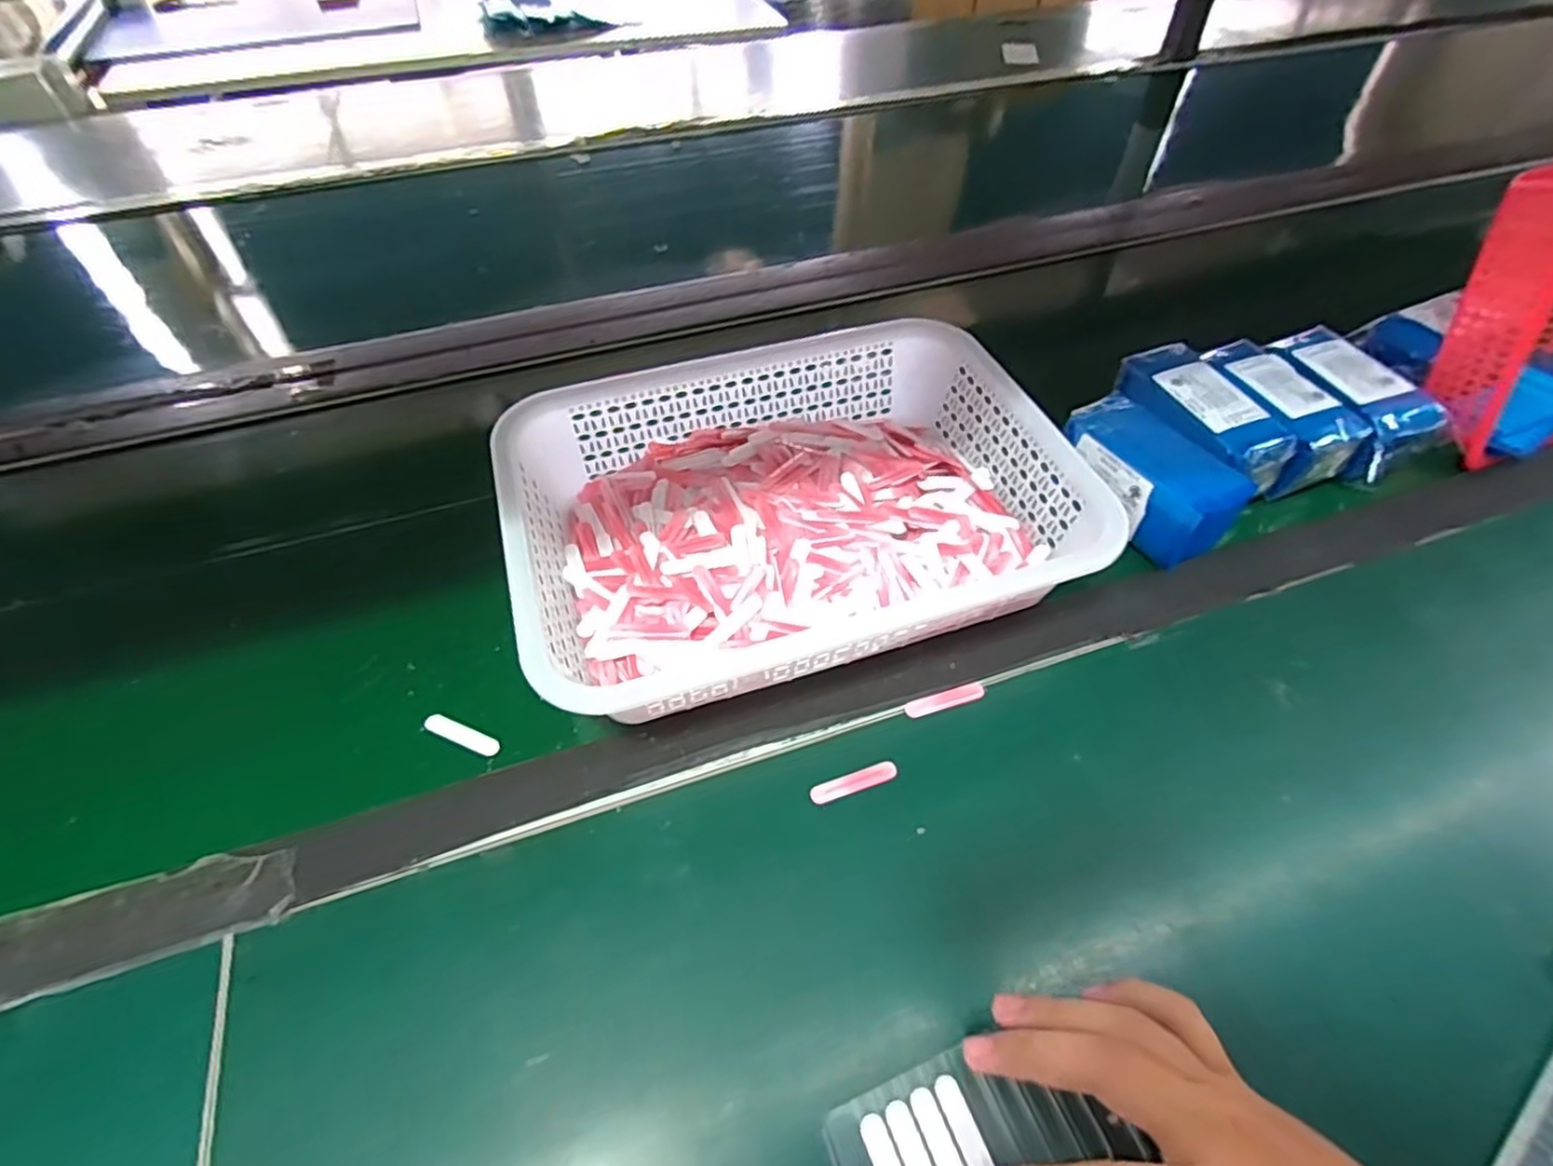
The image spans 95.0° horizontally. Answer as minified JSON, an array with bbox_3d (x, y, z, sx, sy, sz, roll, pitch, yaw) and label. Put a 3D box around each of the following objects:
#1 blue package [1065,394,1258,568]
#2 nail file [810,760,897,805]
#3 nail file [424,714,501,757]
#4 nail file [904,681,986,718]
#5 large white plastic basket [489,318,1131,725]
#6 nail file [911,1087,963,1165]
[{"bbox_3d":[0.270,-0.075,0.519,0.068,0.050,0.126,-27,56,-20],"label":"blue package"},{"bbox_3d":[0.044,0.112,0.403,0.051,0.004,0.012,-16,53,-12],"label":"nail file"},{"bbox_3d":[-0.189,0.090,0.426,0.052,0.004,0.012,18,53,15],"label":"nail file"},{"bbox_3d":[0.104,0.071,0.435,0.052,0.004,0.011,-14,52,-11],"label":"nail file"},{"bbox_3d":[0.005,-0.055,0.489,0.349,0.081,0.241,-15,52,-12],"label":"large white plastic basket"},{"bbox_3d":[0.071,0.238,0.294,0.011,0.004,0.051,-17,53,-13],"label":"nail file"}]

